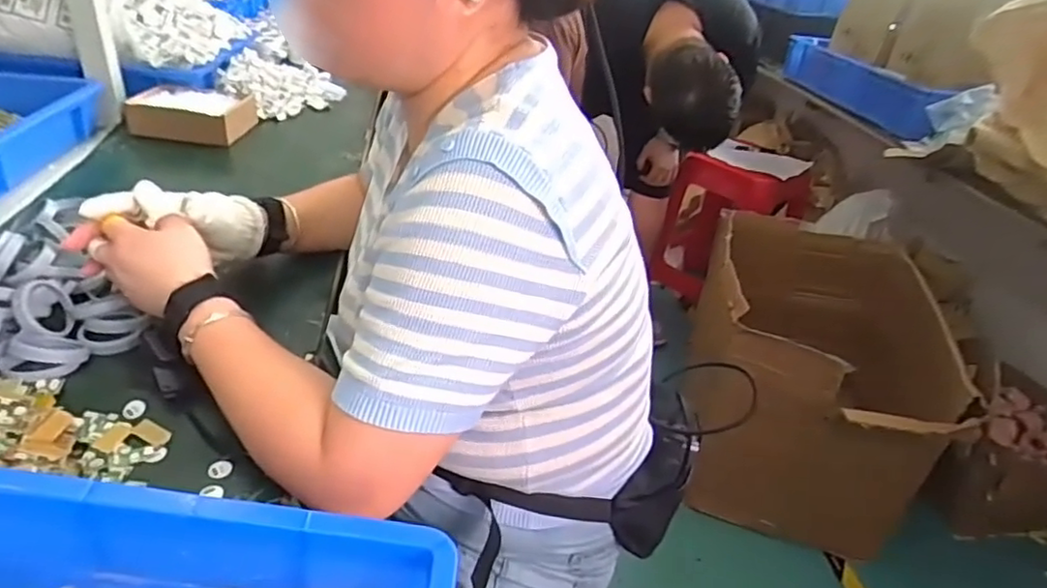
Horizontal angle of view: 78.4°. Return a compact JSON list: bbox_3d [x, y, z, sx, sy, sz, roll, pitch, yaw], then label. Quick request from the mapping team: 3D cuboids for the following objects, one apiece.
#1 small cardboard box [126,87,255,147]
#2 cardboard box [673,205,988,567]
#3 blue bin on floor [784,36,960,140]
[{"bbox_3d":[-0.552,-0.298,1.069,0.171,0.050,0.126,8,32,0],"label":"small cardboard box"},{"bbox_3d":[0.602,0.178,1.434,0.465,0.483,0.624,14,32,9],"label":"cardboard box"},{"bbox_3d":[0.850,-0.554,1.673,0.090,0.118,0.620,0,32,-12],"label":"blue bin on floor"}]

